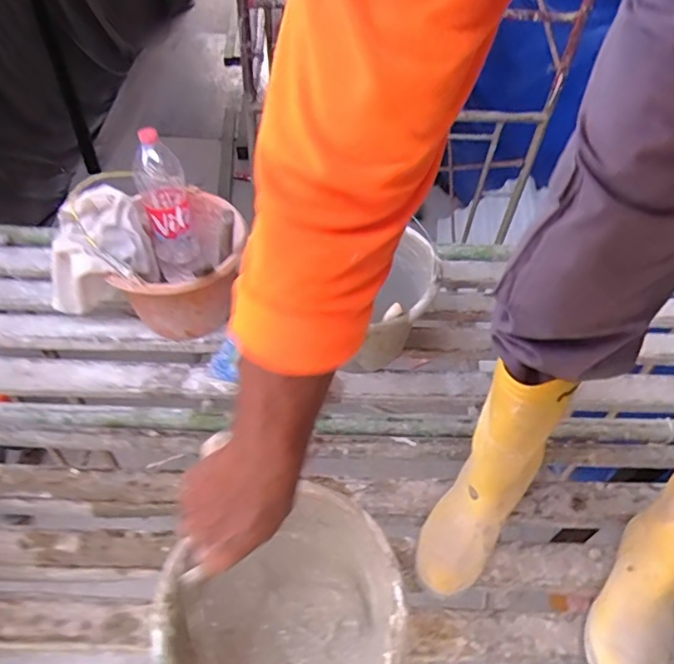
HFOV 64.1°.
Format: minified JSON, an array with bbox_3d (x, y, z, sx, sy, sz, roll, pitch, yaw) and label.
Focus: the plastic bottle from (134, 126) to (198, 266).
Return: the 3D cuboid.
[{"bbox_3d":[-0.325,-0.244,1.024,0.092,0.266,0.091,-11,51,-13],"label":"plastic bottle"}]

